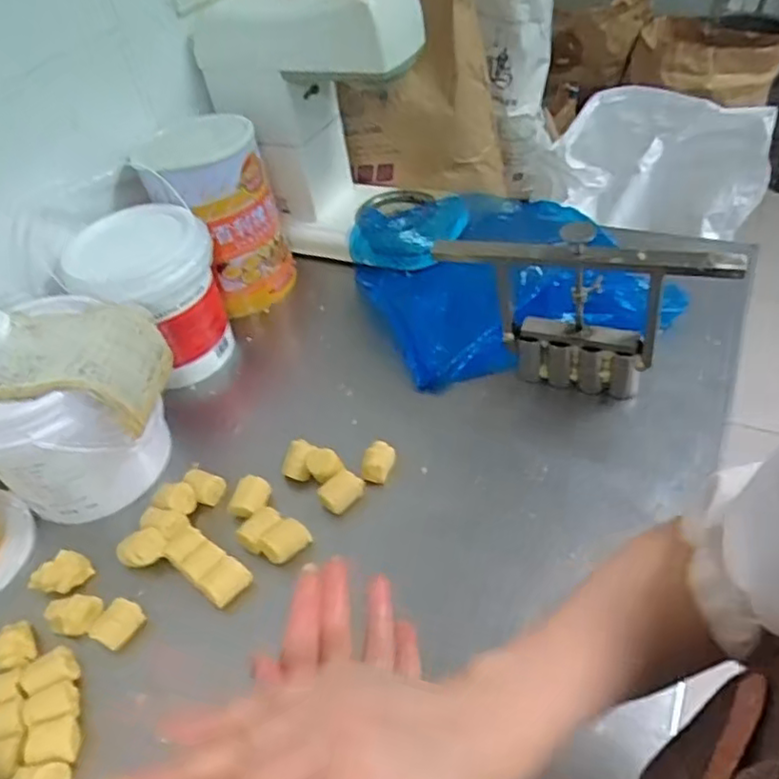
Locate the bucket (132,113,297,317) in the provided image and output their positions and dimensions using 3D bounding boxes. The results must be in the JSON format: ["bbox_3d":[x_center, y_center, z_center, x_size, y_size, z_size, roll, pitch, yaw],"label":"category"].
[{"bbox_3d":[-0.260,-0.266,0.994,0.164,0.252,0.155,-5,45,5],"label":"bucket"}]

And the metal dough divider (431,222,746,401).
[{"bbox_3d":[0.224,-0.092,0.773,0.313,0.219,0.089,15,49,23],"label":"metal dough divider"}]

